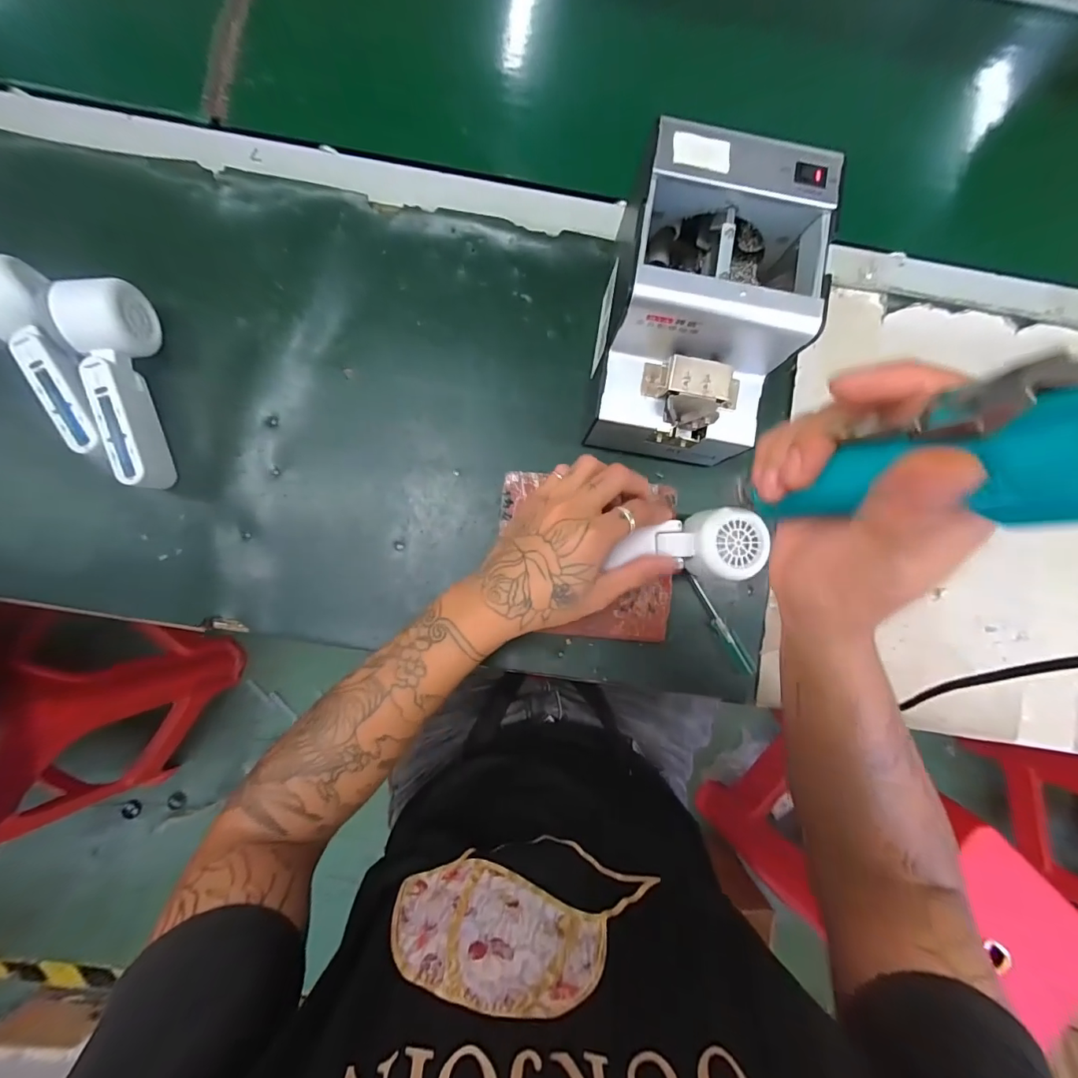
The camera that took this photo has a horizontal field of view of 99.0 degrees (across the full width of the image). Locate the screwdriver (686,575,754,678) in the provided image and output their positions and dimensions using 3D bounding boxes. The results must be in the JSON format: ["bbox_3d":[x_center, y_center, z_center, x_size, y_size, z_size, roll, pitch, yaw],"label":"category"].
[{"bbox_3d":[0.161,0.077,0.414,0.014,0.016,0.098,-32,88,-5],"label":"screwdriver"}]

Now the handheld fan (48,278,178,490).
[{"bbox_3d":[-0.340,-0.121,0.371,0.045,0.050,0.159,-8,86,-3],"label":"handheld fan"}]

